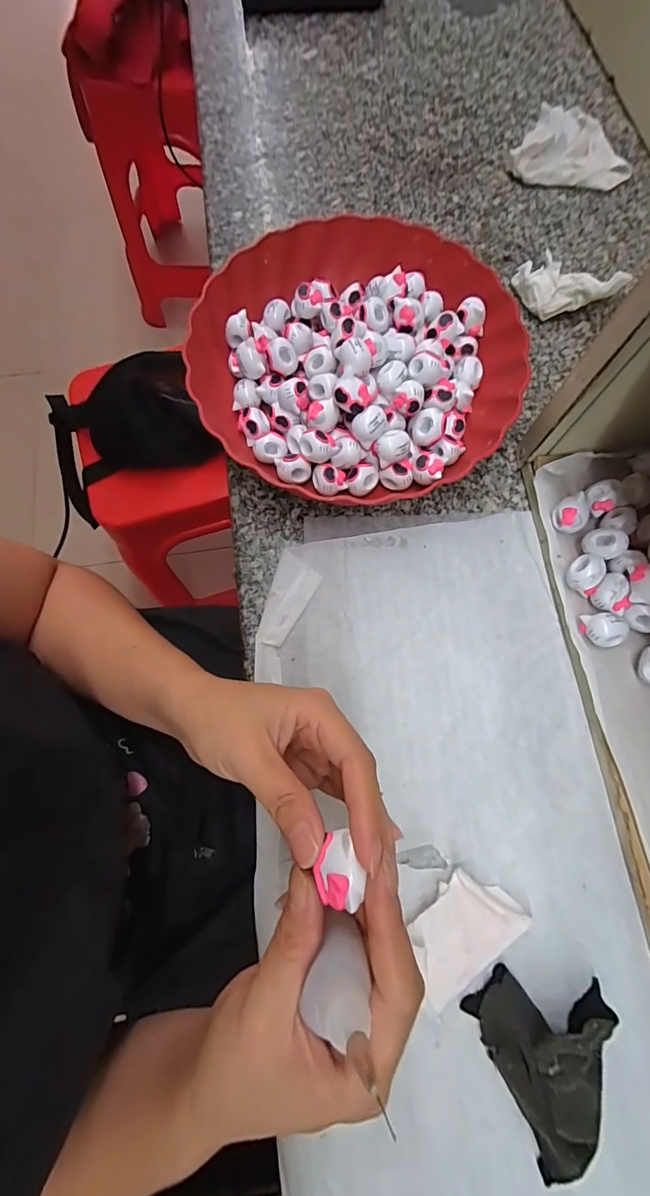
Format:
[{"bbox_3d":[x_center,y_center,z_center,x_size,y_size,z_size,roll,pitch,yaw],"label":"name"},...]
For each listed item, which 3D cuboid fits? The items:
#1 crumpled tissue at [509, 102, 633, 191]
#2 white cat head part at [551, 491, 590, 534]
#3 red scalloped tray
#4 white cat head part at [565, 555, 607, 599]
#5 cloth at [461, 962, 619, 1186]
[{"bbox_3d":[0.247,-0.436,0.418,0.101,0.016,0.119,28,76,7],"label":"crumpled tissue"},{"bbox_3d":[0.172,-0.058,0.301,0.020,0.019,0.023,-37,78,-10],"label":"white cat head part"},{"bbox_3d":[0.023,-0.183,0.339,0.243,0.056,0.235,0,75,-1],"label":"red scalloped tray"},{"bbox_3d":[0.175,-0.017,0.289,0.020,0.016,0.023,32,77,8],"label":"white cat head part"},{"bbox_3d":[0.128,0.249,0.235,0.072,0.026,0.082,-29,77,-8],"label":"cloth"}]

